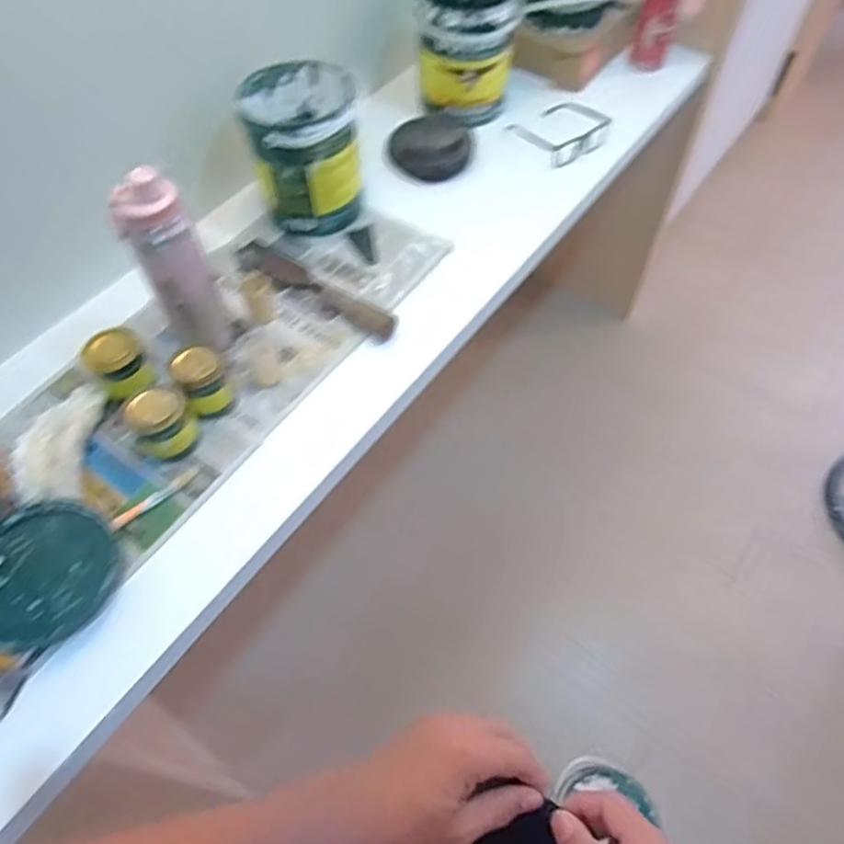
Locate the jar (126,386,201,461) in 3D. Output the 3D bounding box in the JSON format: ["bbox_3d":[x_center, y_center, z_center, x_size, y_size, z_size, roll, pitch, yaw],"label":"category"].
[{"bbox_3d":[-0.322,0.001,0.802,0.066,0.081,0.062,0,57,0],"label":"jar"}]

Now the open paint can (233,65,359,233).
[{"bbox_3d":[-0.181,-0.419,1.012,0.158,0.204,0.171,0,57,0],"label":"open paint can"}]

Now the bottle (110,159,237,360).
[{"bbox_3d":[-0.309,-0.189,0.818,0.081,0.268,0.073,-20,59,-12],"label":"bottle"}]

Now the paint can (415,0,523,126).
[{"bbox_3d":[0.078,-0.673,1.149,0.170,0.181,0.174,1,57,1],"label":"paint can"}]

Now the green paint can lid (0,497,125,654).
[{"bbox_3d":[-0.429,0.169,0.719,0.165,0.032,0.163,0,57,0],"label":"green paint can lid"}]

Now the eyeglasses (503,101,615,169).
[{"bbox_3d":[0.258,-0.527,1.164,0.153,0.032,0.130,-30,61,-18],"label":"eyeglasses"}]

